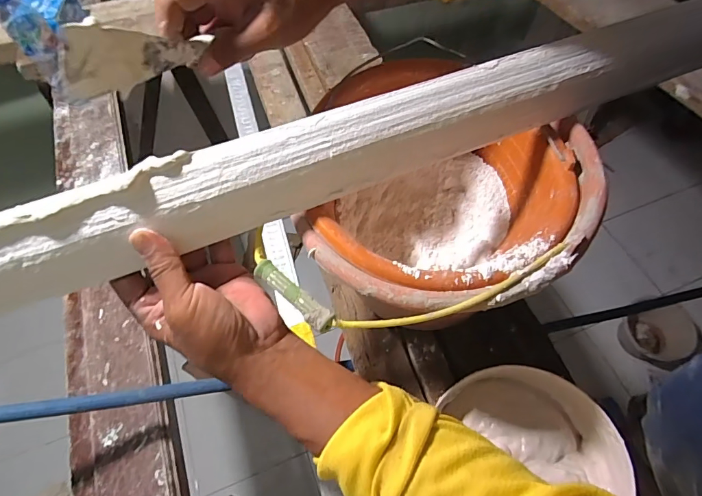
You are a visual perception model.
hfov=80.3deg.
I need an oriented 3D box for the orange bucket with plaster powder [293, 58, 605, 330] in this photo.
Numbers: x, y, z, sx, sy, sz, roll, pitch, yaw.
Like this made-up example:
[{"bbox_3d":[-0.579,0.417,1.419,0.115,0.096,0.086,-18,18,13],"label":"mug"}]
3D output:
[{"bbox_3d":[0.075,-0.030,0.428,0.261,0.156,0.250,-1,58,2],"label":"orange bucket with plaster powder"}]

